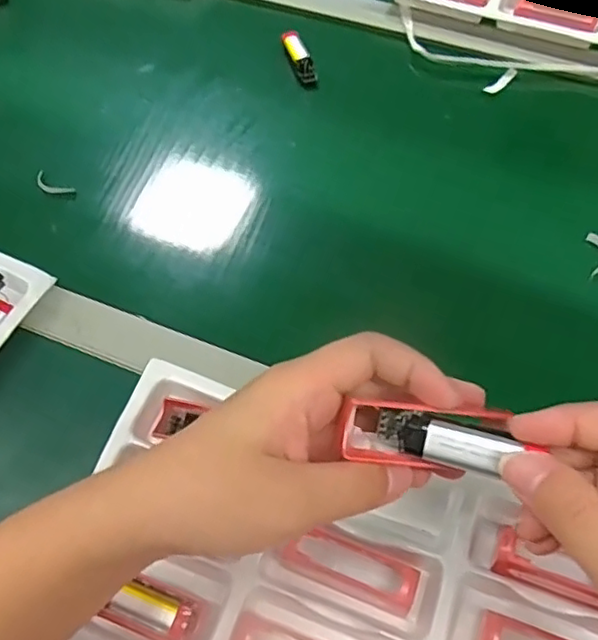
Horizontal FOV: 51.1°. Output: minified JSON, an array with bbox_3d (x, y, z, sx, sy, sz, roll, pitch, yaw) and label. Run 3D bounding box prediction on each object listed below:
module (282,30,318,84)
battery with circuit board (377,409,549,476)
[{"bbox_3d":[0.000,-0.265,0.627,0.016,0.011,0.070,-18,60,-9],"label":"module"},{"bbox_3d":[0.059,0.049,0.260,0.056,0.013,0.020,8,58,29],"label":"battery with circuit board"}]

